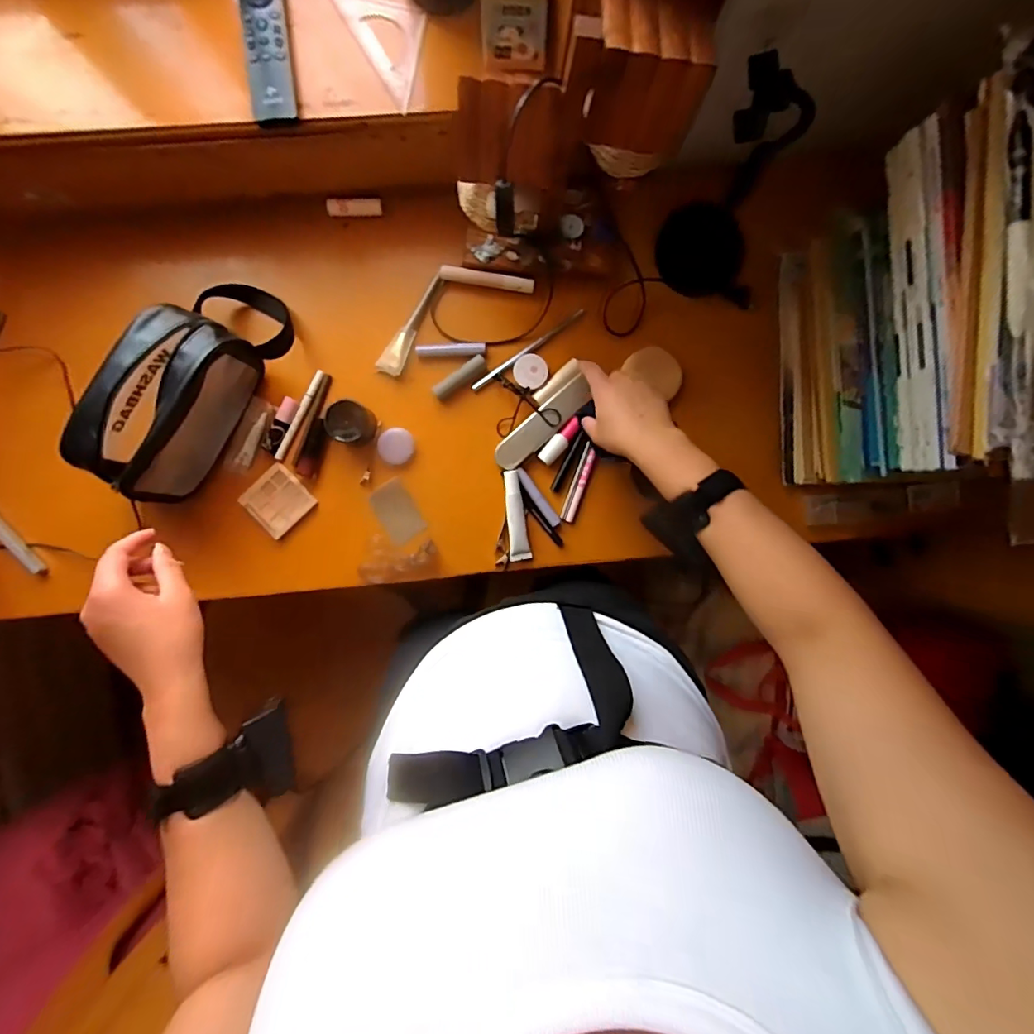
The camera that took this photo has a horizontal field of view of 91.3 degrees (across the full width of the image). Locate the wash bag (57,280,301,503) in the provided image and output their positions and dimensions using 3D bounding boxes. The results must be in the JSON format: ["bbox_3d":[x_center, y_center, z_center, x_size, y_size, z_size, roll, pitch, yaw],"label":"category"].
[{"bbox_3d":[-0.375,-0.151,0.570,0.103,0.119,0.263,33,91,-2],"label":"wash bag"}]

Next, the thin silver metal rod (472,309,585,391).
[{"bbox_3d":[0.014,-0.215,0.644,0.171,0.013,0.013,-35,93,0],"label":"thin silver metal rod"}]

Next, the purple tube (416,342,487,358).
[{"bbox_3d":[-0.083,-0.210,0.638,0.087,0.015,0.017,0,93,-1],"label":"purple tube"}]

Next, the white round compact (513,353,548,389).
[{"bbox_3d":[0.017,-0.183,0.640,0.042,0.022,0.042,0,93,-1],"label":"white round compact"}]

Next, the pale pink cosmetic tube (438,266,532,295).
[{"bbox_3d":[-0.038,-0.298,0.633,0.118,0.013,0.017,10,92,-2],"label":"pale pink cosmetic tube"}]

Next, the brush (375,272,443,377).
[{"bbox_3d":[-0.132,-0.243,0.642,0.031,0.020,0.139,31,92,-2],"label":"brush"}]

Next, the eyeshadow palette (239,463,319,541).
[{"bbox_3d":[-0.305,-0.020,0.645,0.073,0.011,0.070,-44,93,1],"label":"eyeshadow palette"}]

